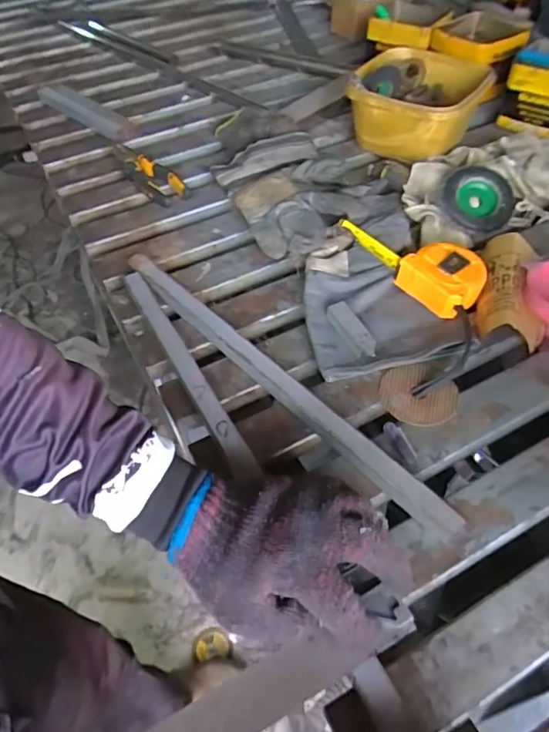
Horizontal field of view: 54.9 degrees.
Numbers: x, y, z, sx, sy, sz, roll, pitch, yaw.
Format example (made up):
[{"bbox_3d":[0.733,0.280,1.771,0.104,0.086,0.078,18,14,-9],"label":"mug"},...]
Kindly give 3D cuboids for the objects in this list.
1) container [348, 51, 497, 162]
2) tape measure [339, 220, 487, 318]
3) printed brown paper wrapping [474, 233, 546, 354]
[{"bbox_3d":[0.204,-0.380,0.765,0.176,0.086,0.177,17,55,17],"label":"container"},{"bbox_3d":[0.164,-0.116,0.589,0.075,0.041,0.146,-35,58,-22],"label":"tape measure"},{"bbox_3d":[0.249,-0.082,0.557,0.068,0.042,0.134,5,52,7],"label":"printed brown paper wrapping"}]

